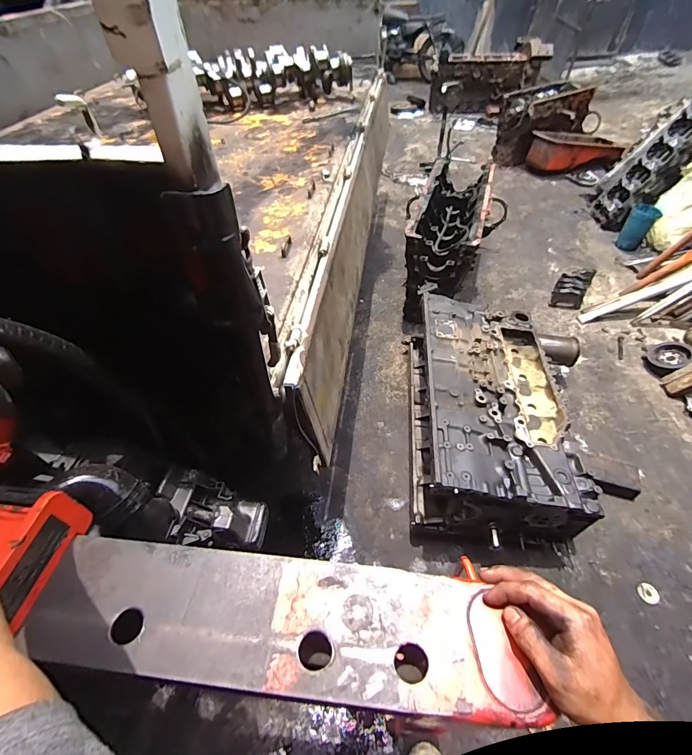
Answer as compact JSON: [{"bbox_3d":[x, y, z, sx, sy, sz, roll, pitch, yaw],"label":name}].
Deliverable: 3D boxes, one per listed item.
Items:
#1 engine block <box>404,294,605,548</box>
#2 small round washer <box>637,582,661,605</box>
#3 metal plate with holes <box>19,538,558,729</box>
[{"bbox_3d":[0.542,0.115,1.522,0.516,0.368,0.949,4,49,4],"label":"engine block"},{"bbox_3d":[0.999,0.712,1.249,0.059,0.006,0.064,-7,46,8],"label":"small round washer"},{"bbox_3d":[-0.070,0.234,0.370,0.467,0.013,0.114,5,49,6],"label":"metal plate with holes"}]

